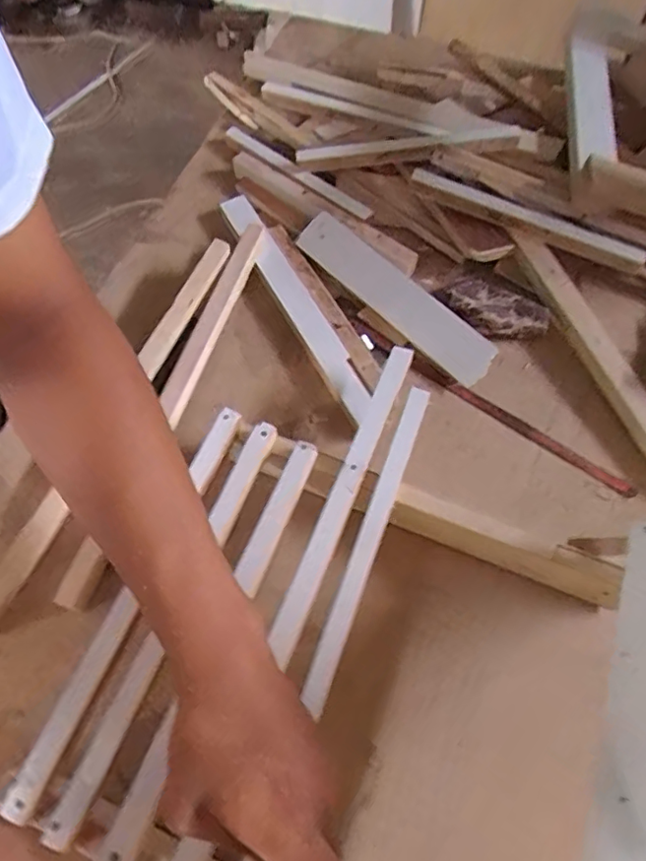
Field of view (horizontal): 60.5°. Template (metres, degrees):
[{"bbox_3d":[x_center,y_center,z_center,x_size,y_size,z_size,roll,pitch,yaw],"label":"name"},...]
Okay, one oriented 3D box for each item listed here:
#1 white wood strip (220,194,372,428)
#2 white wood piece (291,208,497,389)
[{"bbox_3d":[-0.030,-0.135,0.558,0.030,0.012,0.312,-24,66,-13],"label":"white wood strip"},{"bbox_3d":[0.067,-0.140,0.562,0.251,0.014,0.048,45,99,23],"label":"white wood piece"}]

